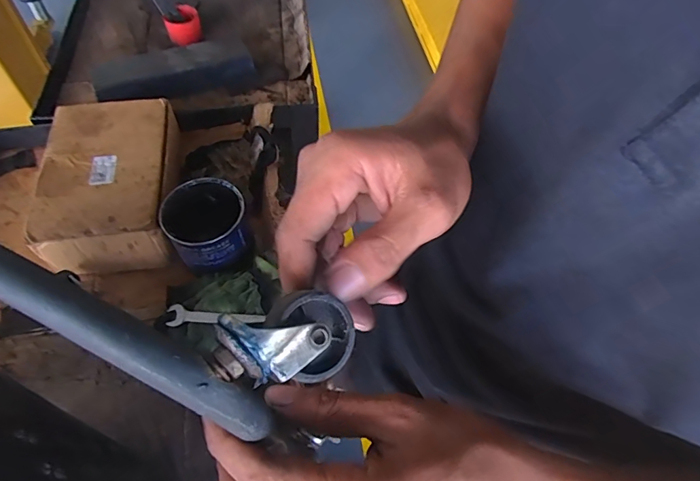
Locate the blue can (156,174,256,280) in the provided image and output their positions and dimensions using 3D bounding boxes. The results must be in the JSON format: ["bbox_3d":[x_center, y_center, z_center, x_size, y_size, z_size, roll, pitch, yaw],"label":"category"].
[{"bbox_3d":[-0.180,-0.014,0.569,0.100,0.083,0.104,-15,59,-13],"label":"blue can"}]

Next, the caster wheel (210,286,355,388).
[{"bbox_3d":[-0.027,0.042,0.186,0.058,0.029,0.032,-19,60,-16],"label":"caster wheel"}]

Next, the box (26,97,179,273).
[{"bbox_3d":[-0.330,-0.083,0.623,0.157,0.081,0.235,-6,57,-8],"label":"box"}]

